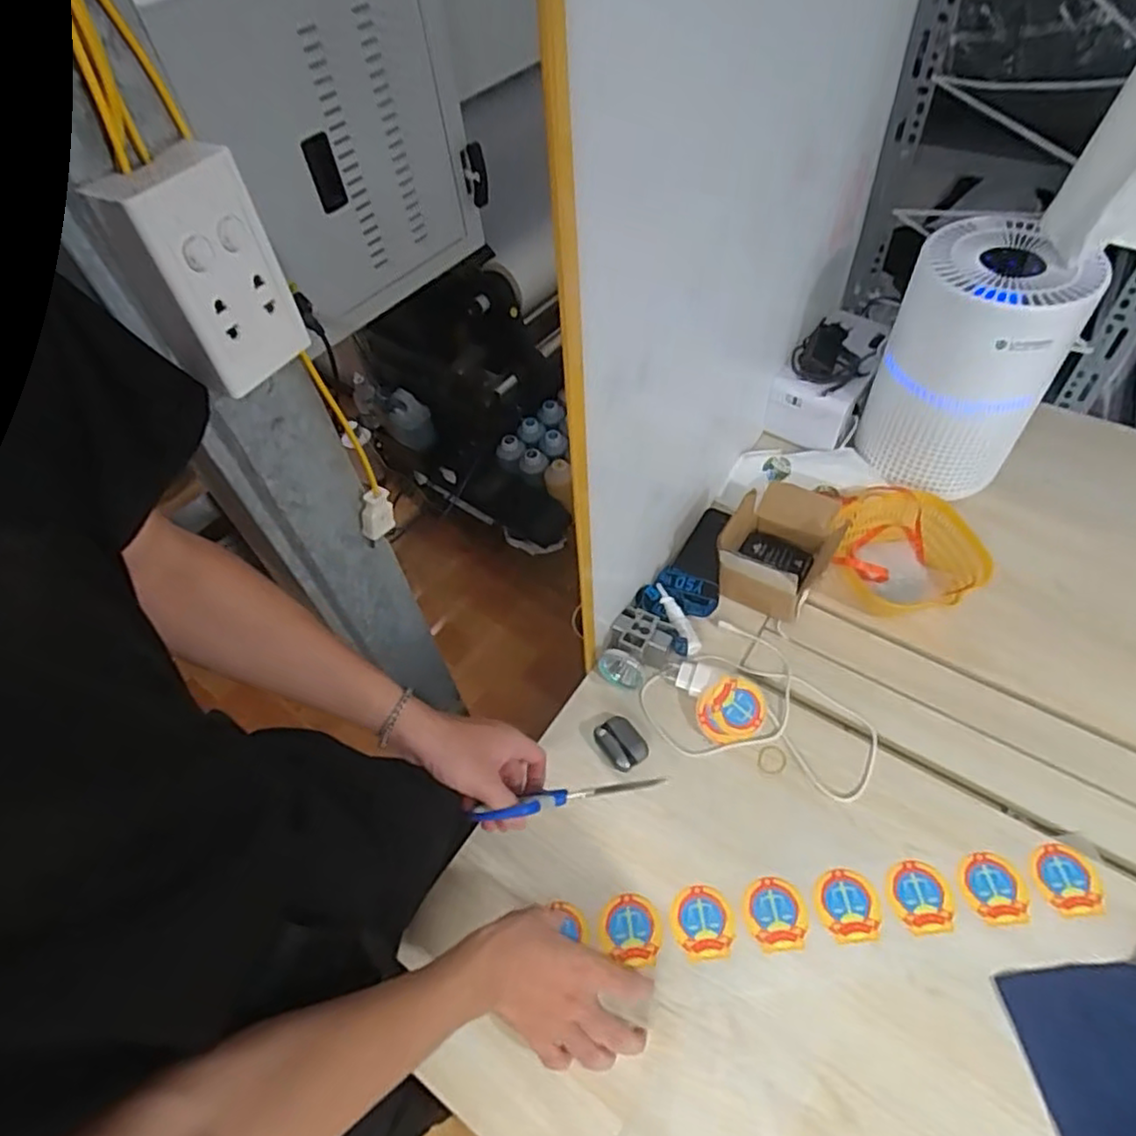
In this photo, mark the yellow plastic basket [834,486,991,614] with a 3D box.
[{"bbox_3d":[0.428,-0.017,0.855,0.182,0.072,0.173,26,59,21],"label":"yellow plastic basket"}]

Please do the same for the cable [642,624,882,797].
[{"bbox_3d":[0.220,0.170,0.769,0.183,0.025,0.245,-39,60,-22],"label":"cable"}]

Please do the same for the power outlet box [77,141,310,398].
[{"bbox_3d":[-0.208,-0.169,0.391,0.048,0.115,0.076,29,61,24],"label":"power outlet box"}]

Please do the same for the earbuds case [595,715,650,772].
[{"bbox_3d":[0.063,0.197,0.767,0.049,0.023,0.056,-34,58,-19],"label":"earbuds case"}]

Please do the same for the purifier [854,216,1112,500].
[{"bbox_3d":[0.501,-0.251,0.864,0.187,0.298,0.172,25,60,22],"label":"purifier"}]

